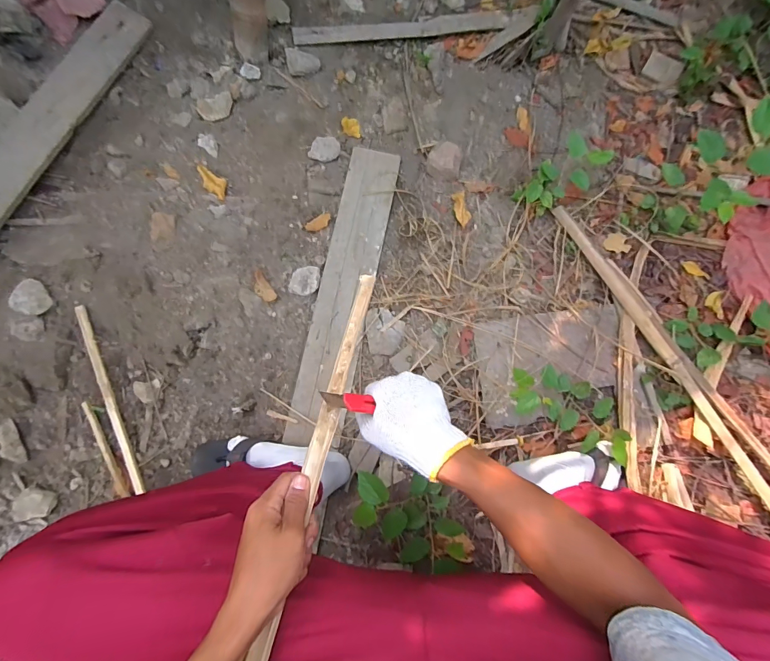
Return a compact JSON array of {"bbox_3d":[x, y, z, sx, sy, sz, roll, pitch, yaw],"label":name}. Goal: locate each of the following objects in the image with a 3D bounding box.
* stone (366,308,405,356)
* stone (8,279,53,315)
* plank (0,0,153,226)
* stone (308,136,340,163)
[{"bbox_3d":[0.000,0.002,0.793,0.077,0.015,0.093,5,72,0],"label":"stone"},{"bbox_3d":[-0.649,-0.058,0.712,0.064,0.018,0.060,27,74,7],"label":"stone"},{"bbox_3d":[-0.652,-0.393,0.737,0.087,0.023,0.577,31,78,-14],"label":"plank"},{"bbox_3d":[-0.130,-0.395,0.838,0.061,0.022,0.052,17,73,4],"label":"stone"}]

